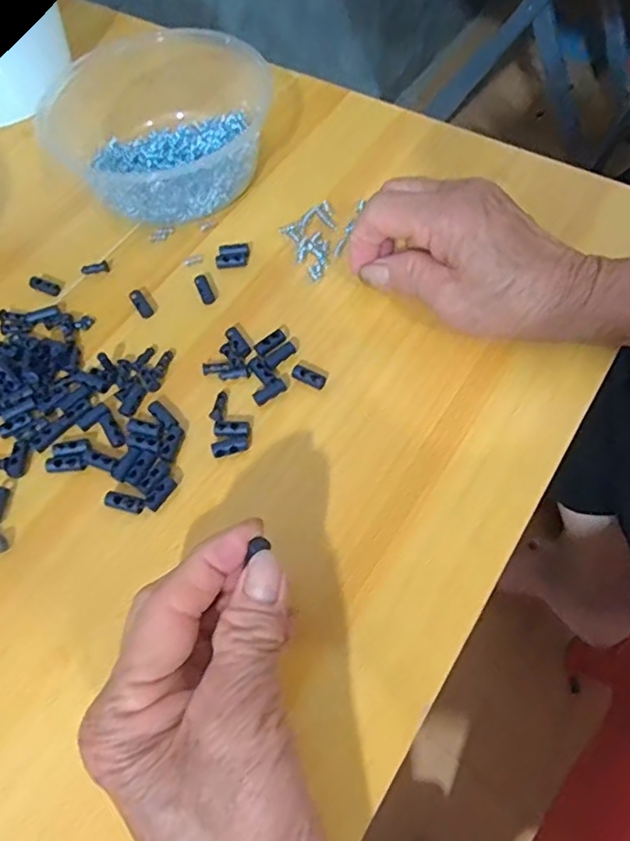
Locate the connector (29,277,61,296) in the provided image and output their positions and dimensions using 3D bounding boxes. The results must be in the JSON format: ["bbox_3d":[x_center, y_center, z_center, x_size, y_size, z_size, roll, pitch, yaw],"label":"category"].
[{"bbox_3d":[-0.166,-0.083,0.354,0.021,0.005,0.008,18,66,13],"label":"connector"}]

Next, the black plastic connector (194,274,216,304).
[{"bbox_3d":[-0.066,-0.079,0.344,0.008,0.004,0.023,-24,64,-8],"label":"black plastic connector"}]

